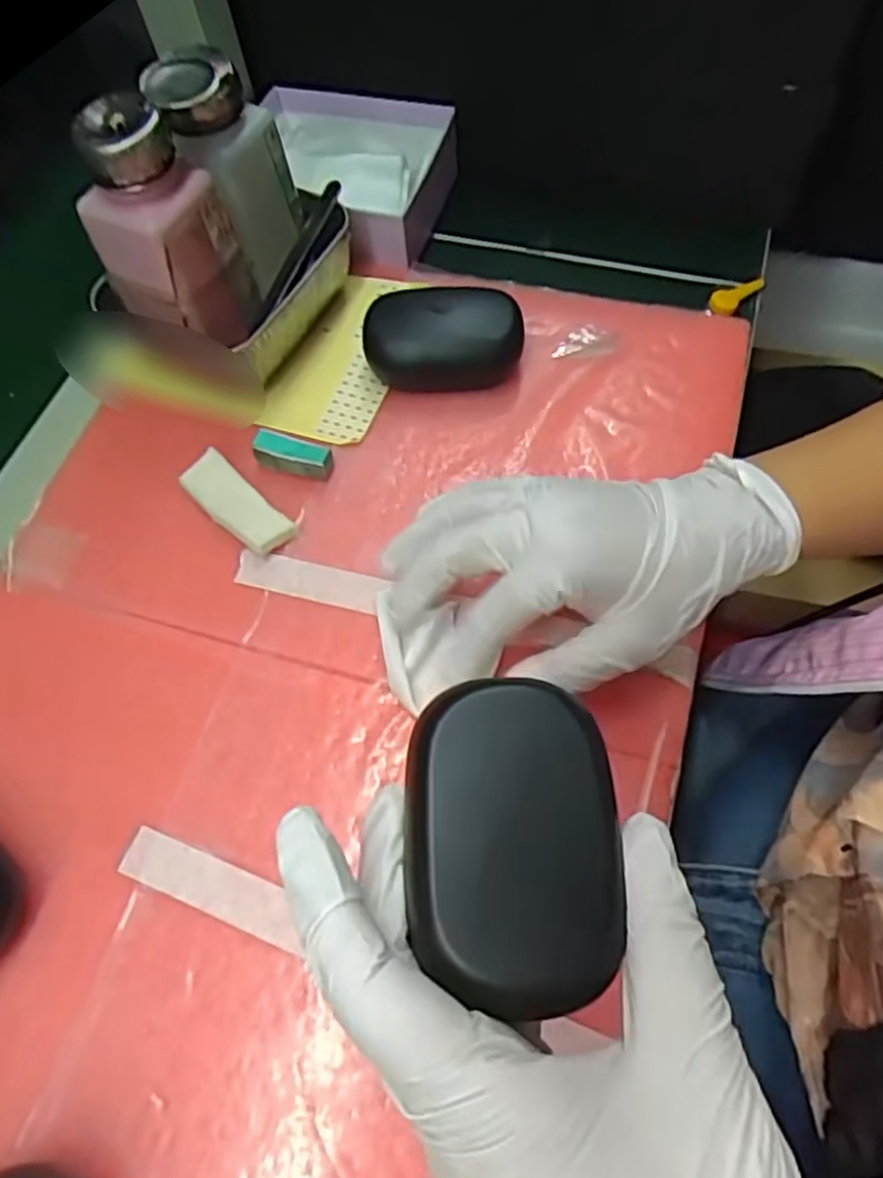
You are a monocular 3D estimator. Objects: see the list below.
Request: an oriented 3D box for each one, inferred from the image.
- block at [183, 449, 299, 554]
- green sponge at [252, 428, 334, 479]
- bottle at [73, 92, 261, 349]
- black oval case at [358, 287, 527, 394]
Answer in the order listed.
[{"bbox_3d":[-0.105,-0.043,0.358,0.070,0.009,0.025,40,72,19],"label":"block"},{"bbox_3d":[-0.077,-0.070,0.365,0.040,0.017,0.013,11,65,8],"label":"green sponge"},{"bbox_3d":[-0.132,-0.169,0.334,0.053,0.104,0.053,21,66,14],"label":"bottle"},{"bbox_3d":[0.001,-0.136,0.384,0.082,0.035,0.046,1,64,3],"label":"black oval case"}]

